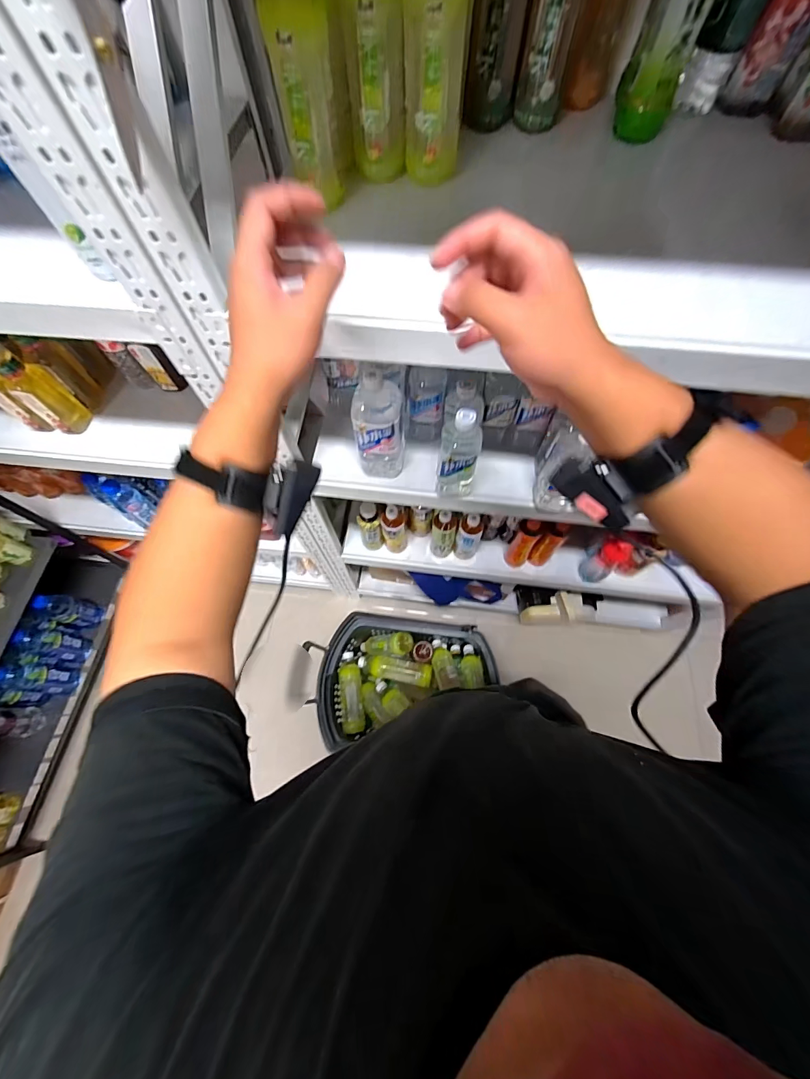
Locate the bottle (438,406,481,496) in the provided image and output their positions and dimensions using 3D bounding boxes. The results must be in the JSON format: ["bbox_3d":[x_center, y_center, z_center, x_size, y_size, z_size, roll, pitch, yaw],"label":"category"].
[{"bbox_3d":[0.092,-0.136,0.673,0.066,0.199,0.055,7,68,6],"label":"bottle"}]

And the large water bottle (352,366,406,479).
[{"bbox_3d":[-0.043,-0.193,0.692,0.082,0.219,0.078,-1,68,3],"label":"large water bottle"}]

